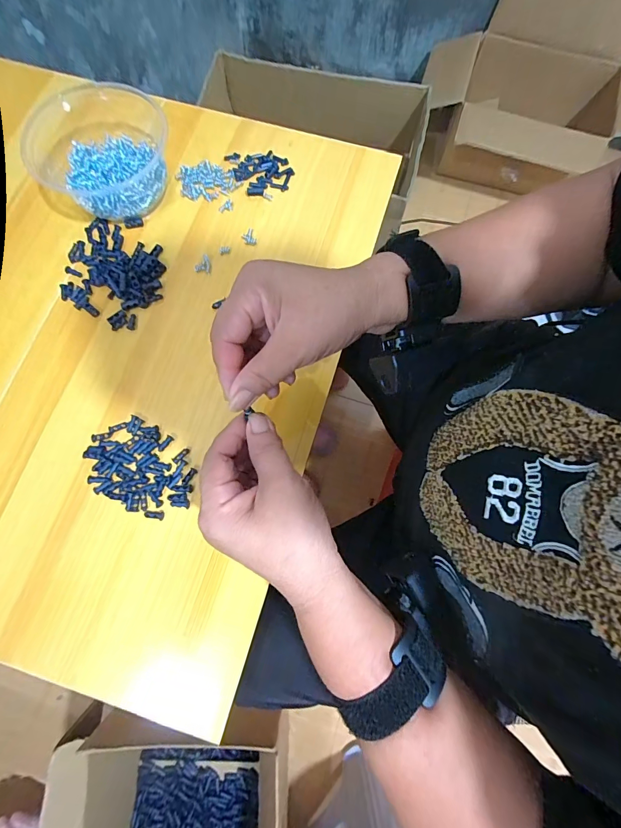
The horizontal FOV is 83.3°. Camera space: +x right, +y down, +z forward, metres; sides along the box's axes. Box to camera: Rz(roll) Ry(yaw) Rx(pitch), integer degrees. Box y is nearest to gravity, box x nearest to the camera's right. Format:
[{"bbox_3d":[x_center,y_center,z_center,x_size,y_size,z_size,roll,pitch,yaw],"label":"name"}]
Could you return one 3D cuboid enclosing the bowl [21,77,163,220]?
[{"bbox_3d":[-0.214,-0.273,0.357,0.118,0.058,0.129,0,76,0],"label":"bowl"}]

